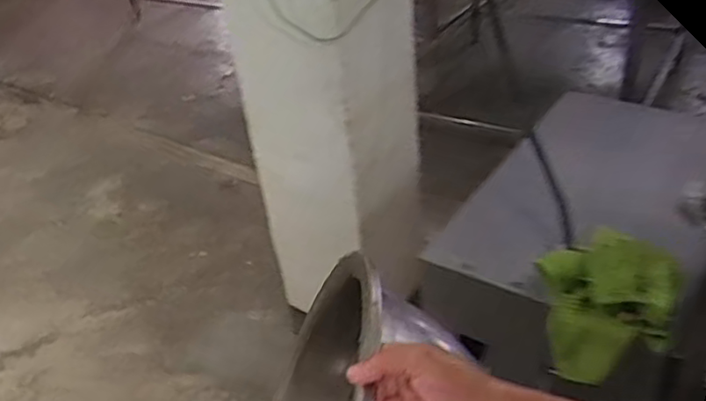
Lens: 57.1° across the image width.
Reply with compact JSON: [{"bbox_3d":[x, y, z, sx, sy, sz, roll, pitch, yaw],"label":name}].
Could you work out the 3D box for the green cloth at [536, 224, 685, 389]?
[{"bbox_3d":[0.391,0.165,1.009,0.187,0.191,0.122,18,42,30],"label":"green cloth"}]

